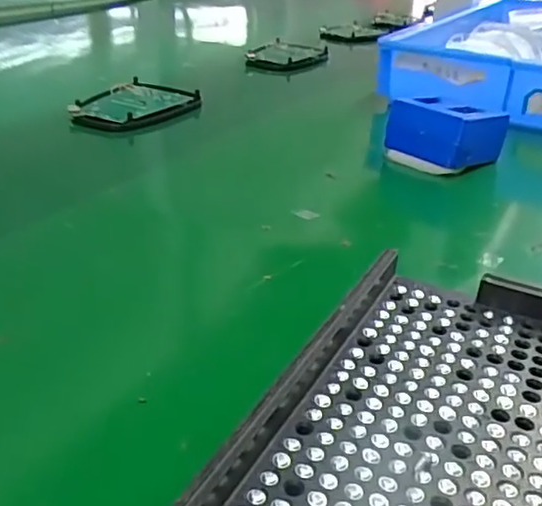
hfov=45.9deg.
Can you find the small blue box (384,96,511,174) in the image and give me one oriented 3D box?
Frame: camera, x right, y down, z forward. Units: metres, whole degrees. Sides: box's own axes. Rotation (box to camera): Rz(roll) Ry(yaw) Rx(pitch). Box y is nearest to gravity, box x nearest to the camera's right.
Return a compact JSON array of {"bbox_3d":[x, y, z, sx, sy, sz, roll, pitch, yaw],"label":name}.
[{"bbox_3d":[0.102,-0.071,0.376,0.046,0.035,0.052,-19,38,-38],"label":"small blue box"}]

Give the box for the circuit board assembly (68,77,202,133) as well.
[{"bbox_3d":[-0.098,-0.104,0.445,0.064,0.009,0.094,19,32,22],"label":"circuit board assembly"}]

